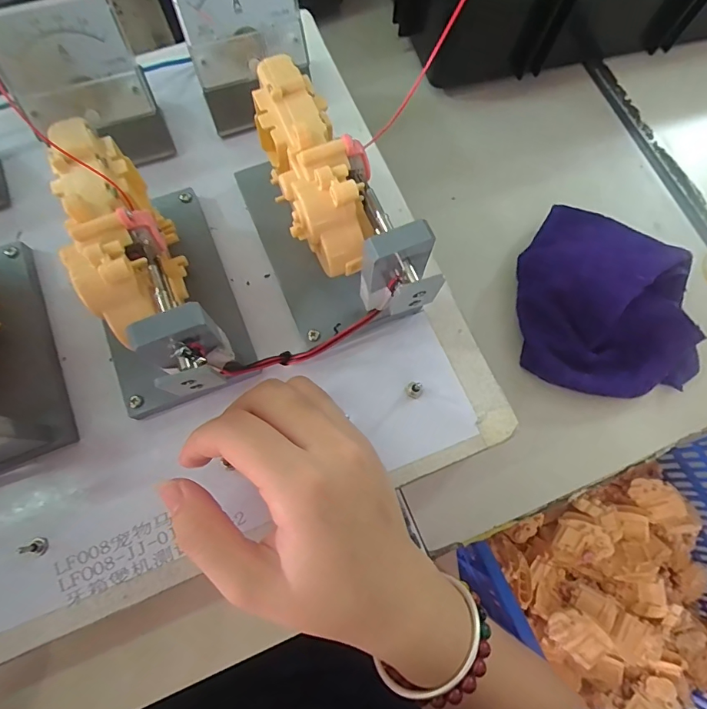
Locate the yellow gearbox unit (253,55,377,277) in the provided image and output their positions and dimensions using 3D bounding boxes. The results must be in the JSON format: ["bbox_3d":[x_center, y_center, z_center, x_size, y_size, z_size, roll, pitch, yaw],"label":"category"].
[{"bbox_3d":[-0.018,-0.086,0.206,0.039,0.038,0.096,-15,75,-6],"label":"yellow gearbox unit"}]

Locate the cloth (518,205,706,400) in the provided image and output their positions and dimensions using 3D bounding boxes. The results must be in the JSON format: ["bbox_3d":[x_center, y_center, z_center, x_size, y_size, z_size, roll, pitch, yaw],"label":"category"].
[{"bbox_3d":[0.179,-0.042,0.308,0.130,0.044,0.132,5,74,0],"label":"cloth"}]

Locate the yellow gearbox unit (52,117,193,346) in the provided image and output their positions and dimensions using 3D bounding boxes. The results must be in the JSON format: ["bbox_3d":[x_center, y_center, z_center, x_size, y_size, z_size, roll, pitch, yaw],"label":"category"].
[{"bbox_3d":[-0.102,-0.049,0.202,0.033,0.060,0.101,-21,76,-8],"label":"yellow gearbox unit"}]

